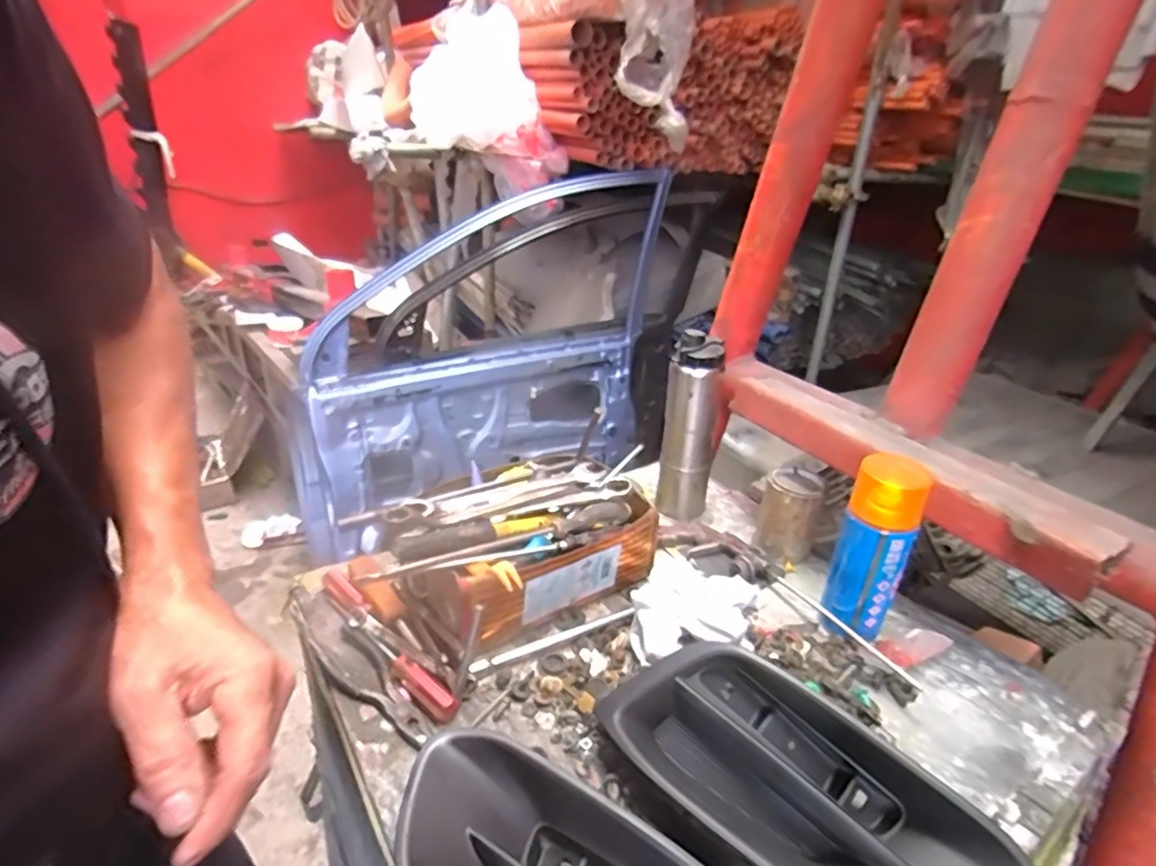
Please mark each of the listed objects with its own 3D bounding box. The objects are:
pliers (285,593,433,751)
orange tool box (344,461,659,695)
[{"bbox_3d":[-0.223,0.224,0.584,0.242,0.022,0.043,25,34,35],"label":"pliers"},{"bbox_3d":[-0.072,0.124,0.677,0.293,0.120,0.180,-20,36,-38],"label":"orange tool box"}]

